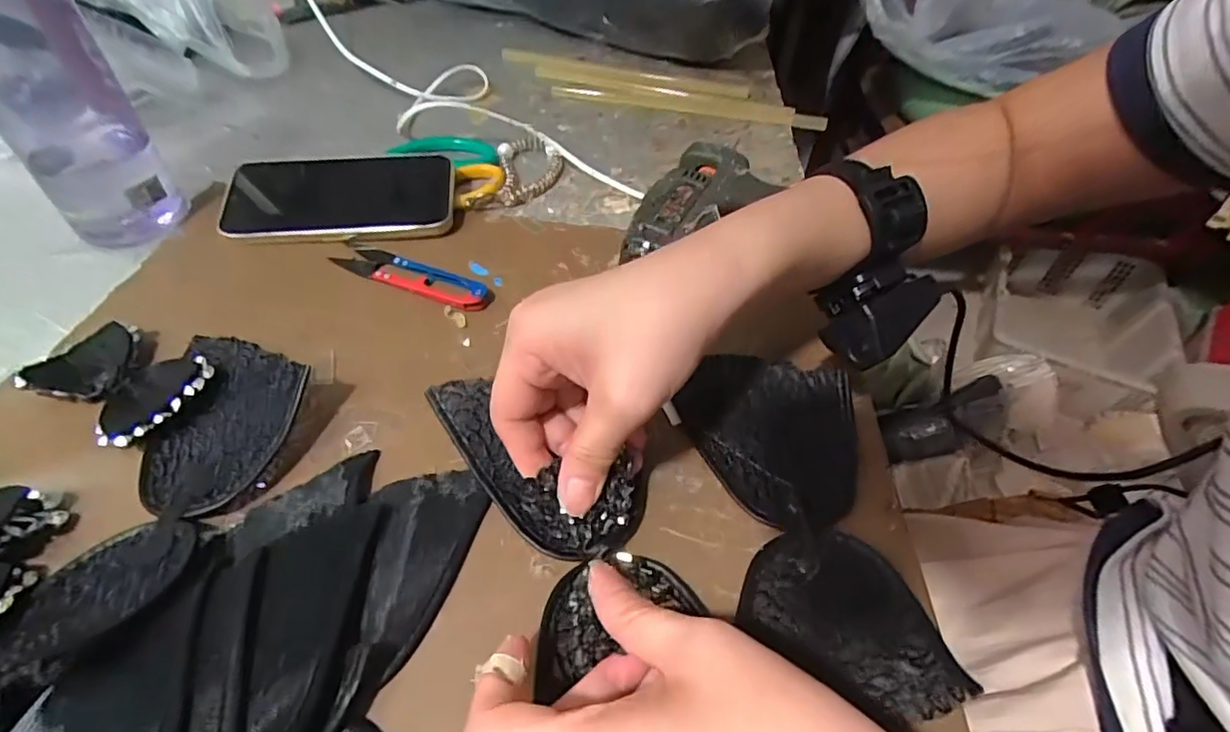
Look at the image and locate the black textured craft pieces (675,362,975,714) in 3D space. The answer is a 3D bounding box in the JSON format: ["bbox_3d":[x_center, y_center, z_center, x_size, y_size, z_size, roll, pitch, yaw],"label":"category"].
[{"bbox_3d":[0.089,0.065,0.271,0.077,0.030,0.175,-5,48,-9],"label":"black textured craft pieces"}]

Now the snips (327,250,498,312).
[{"bbox_3d":[-0.135,-0.061,0.383,0.117,0.009,0.026,20,50,14],"label":"snips"}]

